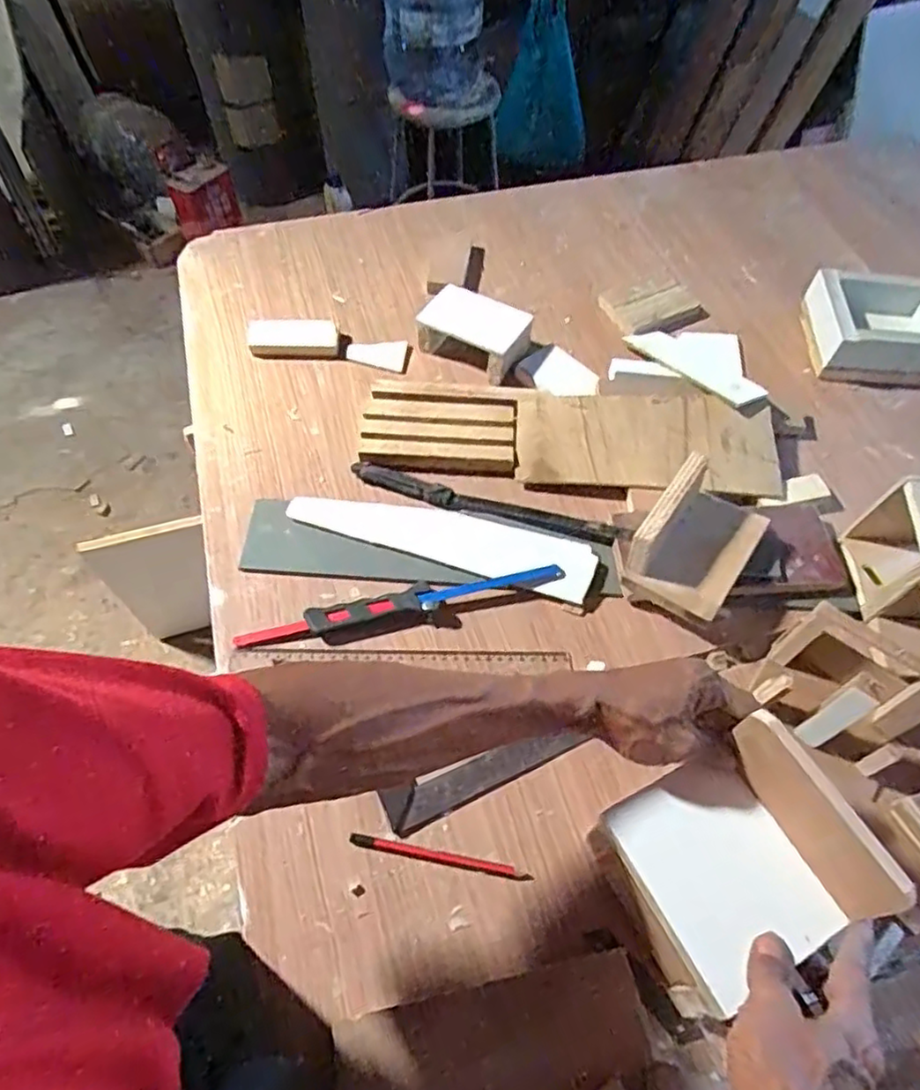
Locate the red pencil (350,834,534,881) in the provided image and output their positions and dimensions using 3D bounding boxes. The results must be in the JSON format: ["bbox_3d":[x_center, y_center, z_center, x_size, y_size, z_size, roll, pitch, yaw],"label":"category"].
[{"bbox_3d":[-0.015,0.240,0.512,0.139,0.004,0.010,10,58,4],"label":"red pencil"}]

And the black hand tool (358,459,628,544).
[{"bbox_3d":[0.026,-0.042,0.683,0.285,0.017,0.027,16,58,7],"label":"black hand tool"}]

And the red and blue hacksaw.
[{"bbox_3d":[-0.054,0.052,0.625,0.304,0.017,0.028,-10,59,-9],"label":"red and blue hacksaw"}]

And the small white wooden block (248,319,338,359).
[{"bbox_3d":[-0.203,-0.251,0.812,0.104,0.017,0.055,-3,58,-5],"label":"small white wooden block"}]

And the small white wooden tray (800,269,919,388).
[{"bbox_3d":[0.513,-0.264,0.818,0.161,0.063,0.143,8,58,2],"label":"small white wooden tray"}]

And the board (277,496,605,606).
[{"bbox_3d":[-0.019,-0.011,0.660,0.301,0.018,0.062,17,58,8],"label":"board"}]

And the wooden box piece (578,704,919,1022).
[{"bbox_3d":[0.172,0.208,0.432,0.111,0.142,0.125,-24,62,-17],"label":"wooden box piece"}]

